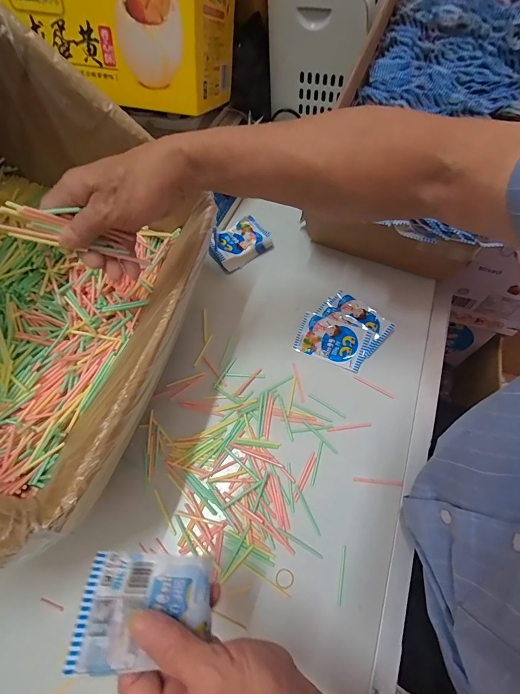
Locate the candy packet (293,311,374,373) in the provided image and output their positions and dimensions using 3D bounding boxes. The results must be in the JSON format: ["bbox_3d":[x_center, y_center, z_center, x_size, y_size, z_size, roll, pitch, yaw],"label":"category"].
[{"bbox_3d":[0.109,-0.009,0.506,0.104,0.007,0.064,19,88,12],"label":"candy packet"}]

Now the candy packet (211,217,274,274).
[{"bbox_3d":[-0.039,-0.187,0.604,0.106,0.034,0.076,-34,66,-14],"label":"candy packet"}]

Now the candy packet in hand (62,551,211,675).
[{"bbox_3d":[-0.076,0.181,0.232,0.090,0.006,0.063,20,60,-24],"label":"candy packet in hand"}]

